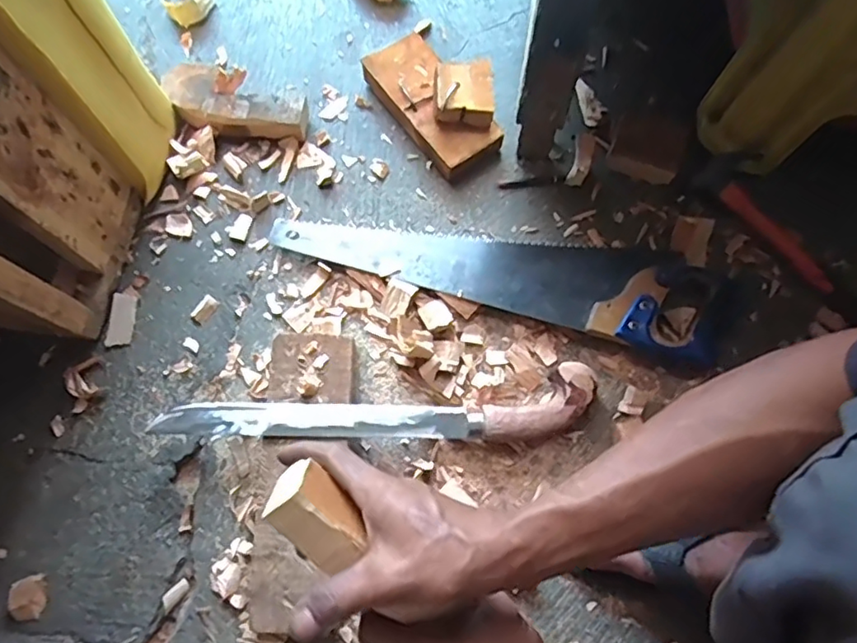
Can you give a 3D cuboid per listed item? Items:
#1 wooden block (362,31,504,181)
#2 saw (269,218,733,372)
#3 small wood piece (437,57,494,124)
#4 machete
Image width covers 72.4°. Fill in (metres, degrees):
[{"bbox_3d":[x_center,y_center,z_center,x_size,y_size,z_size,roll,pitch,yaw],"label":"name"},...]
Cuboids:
[{"bbox_3d":[0.002,-0.257,0.693,0.084,0.039,0.179,-37,77,-11],"label":"wooden block"},{"bbox_3d":[0.078,-0.070,0.637,0.478,0.034,0.112,18,74,5],"label":"saw"},{"bbox_3d":[0.041,-0.257,0.662,0.063,0.039,0.063,1,73,0],"label":"small wood piece"},{"bbox_3d":[-0.046,0.090,0.591,0.421,0.038,0.065,-3,74,-1],"label":"machete"}]

